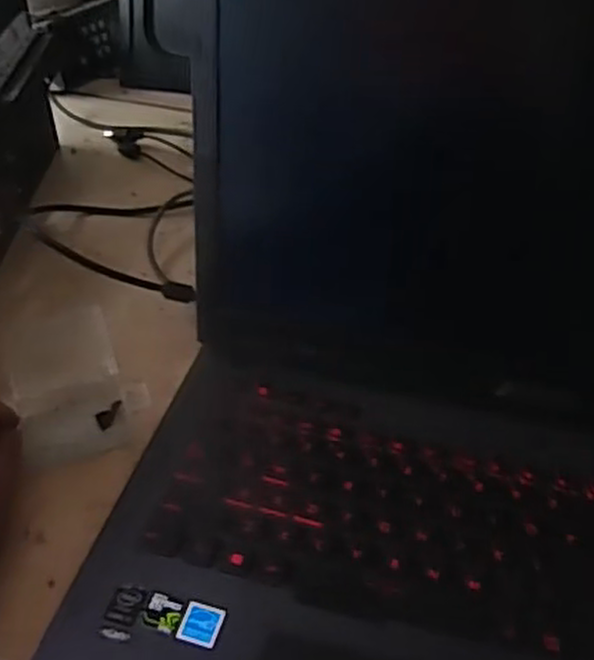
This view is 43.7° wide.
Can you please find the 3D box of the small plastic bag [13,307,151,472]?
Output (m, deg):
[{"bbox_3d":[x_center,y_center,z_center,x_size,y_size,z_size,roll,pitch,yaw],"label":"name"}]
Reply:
[{"bbox_3d":[-0.145,0.035,0.488,0.078,0.039,0.098,-16,44,-16],"label":"small plastic bag"}]

